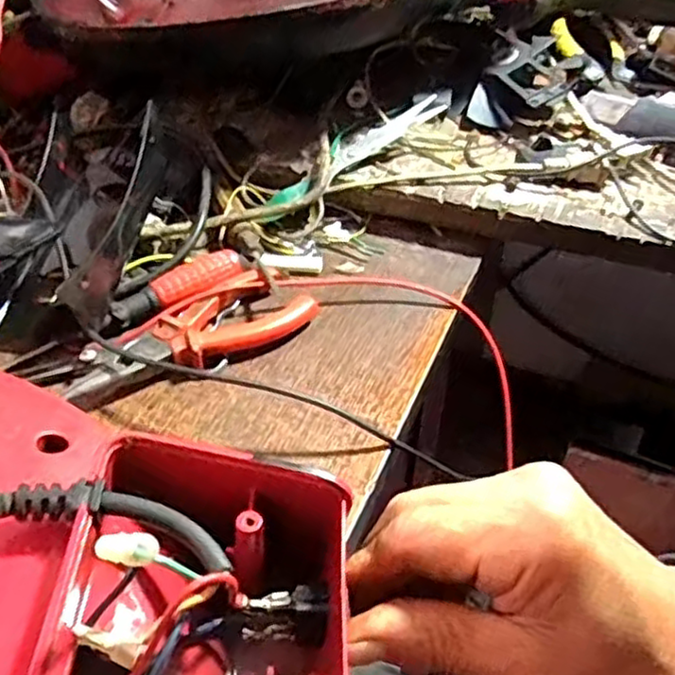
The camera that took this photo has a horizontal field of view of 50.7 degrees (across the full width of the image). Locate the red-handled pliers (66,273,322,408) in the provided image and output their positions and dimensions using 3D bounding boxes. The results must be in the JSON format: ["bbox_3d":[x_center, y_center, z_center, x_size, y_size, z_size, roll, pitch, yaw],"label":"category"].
[{"bbox_3d":[-0.080,-0.001,0.394,0.143,0.020,0.050,-27,49,-26],"label":"red-handled pliers"}]

